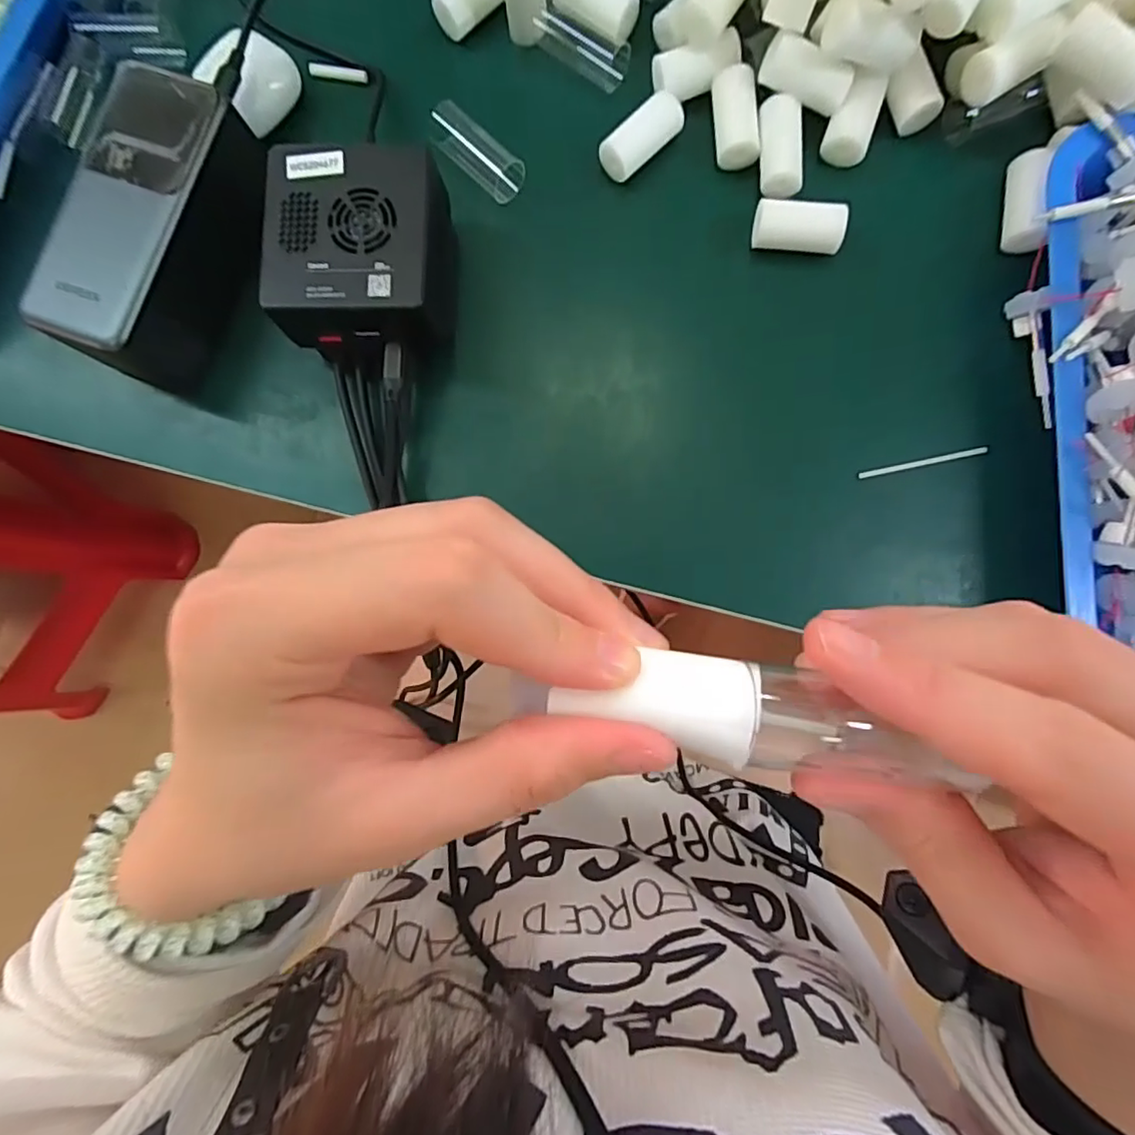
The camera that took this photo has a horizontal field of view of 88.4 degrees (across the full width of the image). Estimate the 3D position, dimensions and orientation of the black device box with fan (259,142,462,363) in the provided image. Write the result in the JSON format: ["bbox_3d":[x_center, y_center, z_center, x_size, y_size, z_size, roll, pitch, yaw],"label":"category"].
[{"bbox_3d":[-0.094,-0.142,0.275,0.076,0.049,0.084,3,86,3],"label":"black device box with fan"}]

